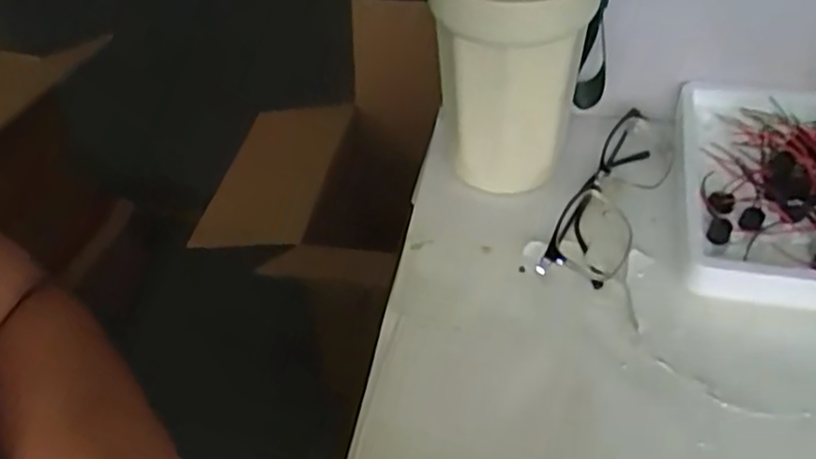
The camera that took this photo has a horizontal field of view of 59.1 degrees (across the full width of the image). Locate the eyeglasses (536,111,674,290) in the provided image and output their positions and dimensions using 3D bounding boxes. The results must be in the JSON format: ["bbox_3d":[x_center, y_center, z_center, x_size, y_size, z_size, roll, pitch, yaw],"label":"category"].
[{"bbox_3d":[0.122,-0.022,0.419,0.040,0.023,0.151,20,48,22],"label":"eyeglasses"}]

